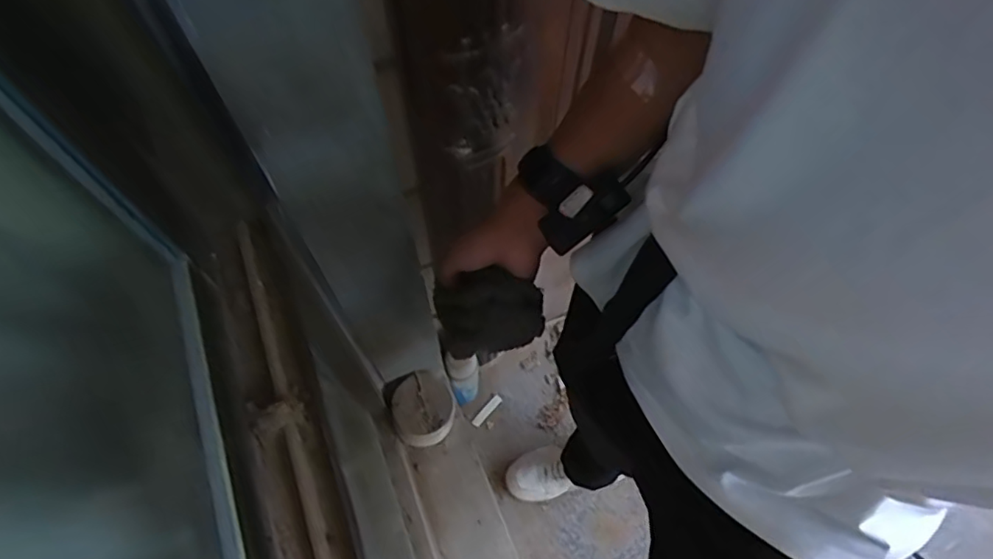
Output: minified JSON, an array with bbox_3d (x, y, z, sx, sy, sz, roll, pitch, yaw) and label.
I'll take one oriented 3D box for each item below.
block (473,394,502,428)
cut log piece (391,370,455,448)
[{"bbox_3d":[-0.021,0.300,1.344,0.021,0.006,0.088,40,70,16],"label":"block"},{"bbox_3d":[-0.124,0.217,0.990,0.103,0.082,0.108,0,65,-1],"label":"cut log piece"}]

